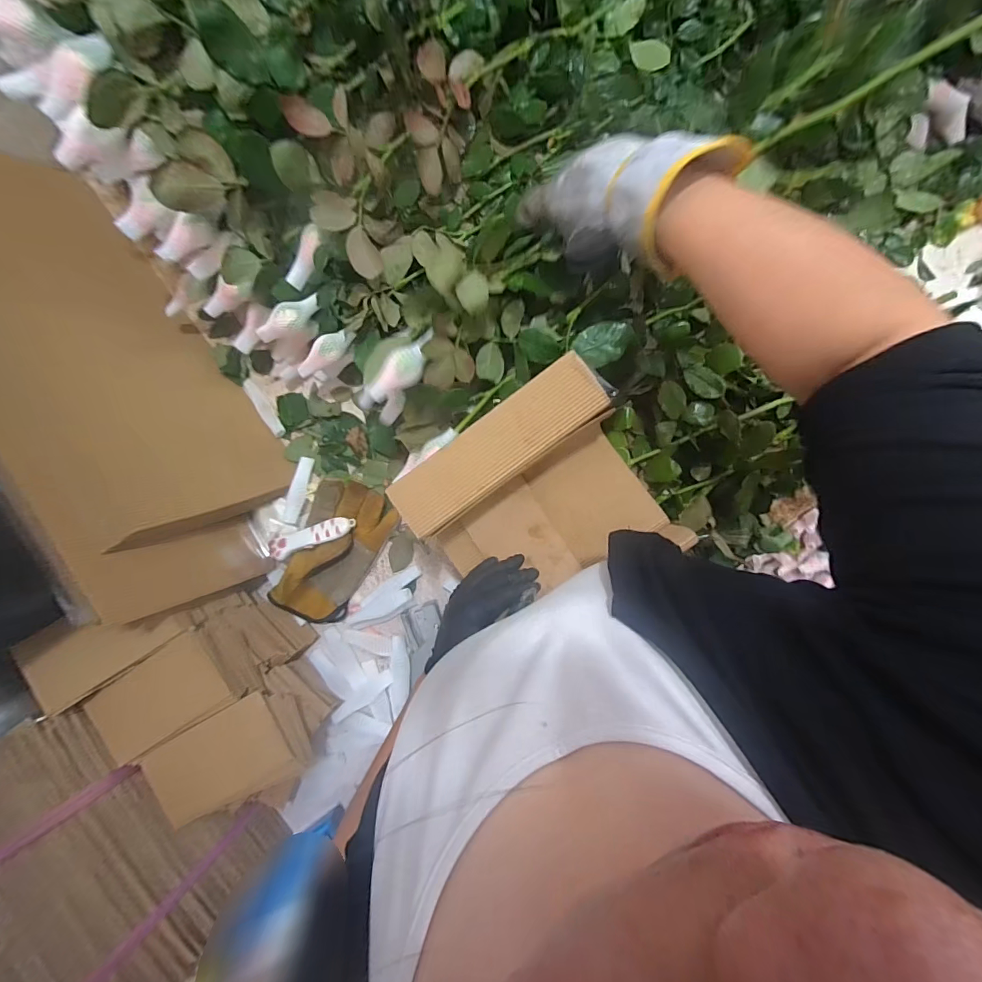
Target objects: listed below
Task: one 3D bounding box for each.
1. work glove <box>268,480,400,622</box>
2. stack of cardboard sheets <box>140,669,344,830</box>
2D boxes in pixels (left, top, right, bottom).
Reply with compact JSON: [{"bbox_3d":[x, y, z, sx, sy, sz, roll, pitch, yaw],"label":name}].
[{"bbox_3d":[-0.212,0.082,0.587,0.107,0.034,0.196,29,89,2],"label":"work glove"},{"bbox_3d":[-0.278,0.292,0.520,0.162,0.125,0.104,-30,88,0],"label":"stack of cardboard sheets"}]

